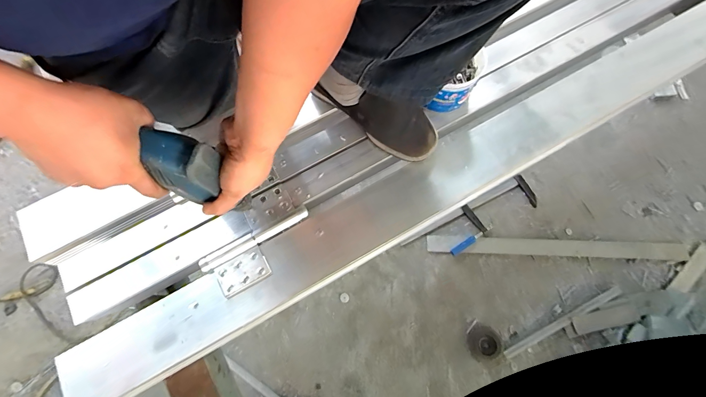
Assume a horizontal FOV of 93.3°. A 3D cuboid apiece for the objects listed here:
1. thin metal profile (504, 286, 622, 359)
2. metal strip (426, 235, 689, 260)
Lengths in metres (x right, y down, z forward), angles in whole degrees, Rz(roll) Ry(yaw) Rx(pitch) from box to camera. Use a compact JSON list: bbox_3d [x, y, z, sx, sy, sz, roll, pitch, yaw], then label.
[{"bbox_3d":[0.632,0.369,1.000,0.416,0.012,0.024,-25,74,-8],"label":"thin metal profile"},{"bbox_3d":[0.659,0.156,1.071,0.828,0.020,0.055,2,72,1],"label":"metal strip"}]

